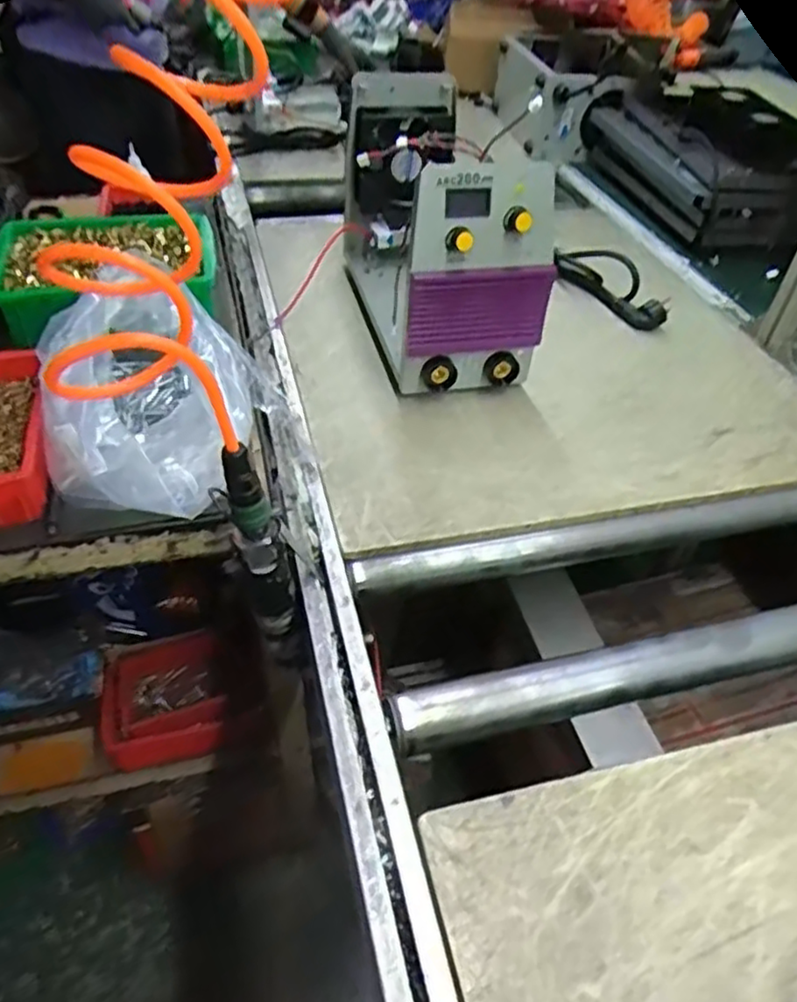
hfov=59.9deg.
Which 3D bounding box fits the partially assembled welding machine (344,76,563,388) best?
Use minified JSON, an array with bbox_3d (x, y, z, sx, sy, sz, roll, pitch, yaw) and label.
[{"bbox_3d":[0.035,-0.321,0.824,0.150,0.240,0.374,-9,46,-13],"label":"partially assembled welding machine"}]

